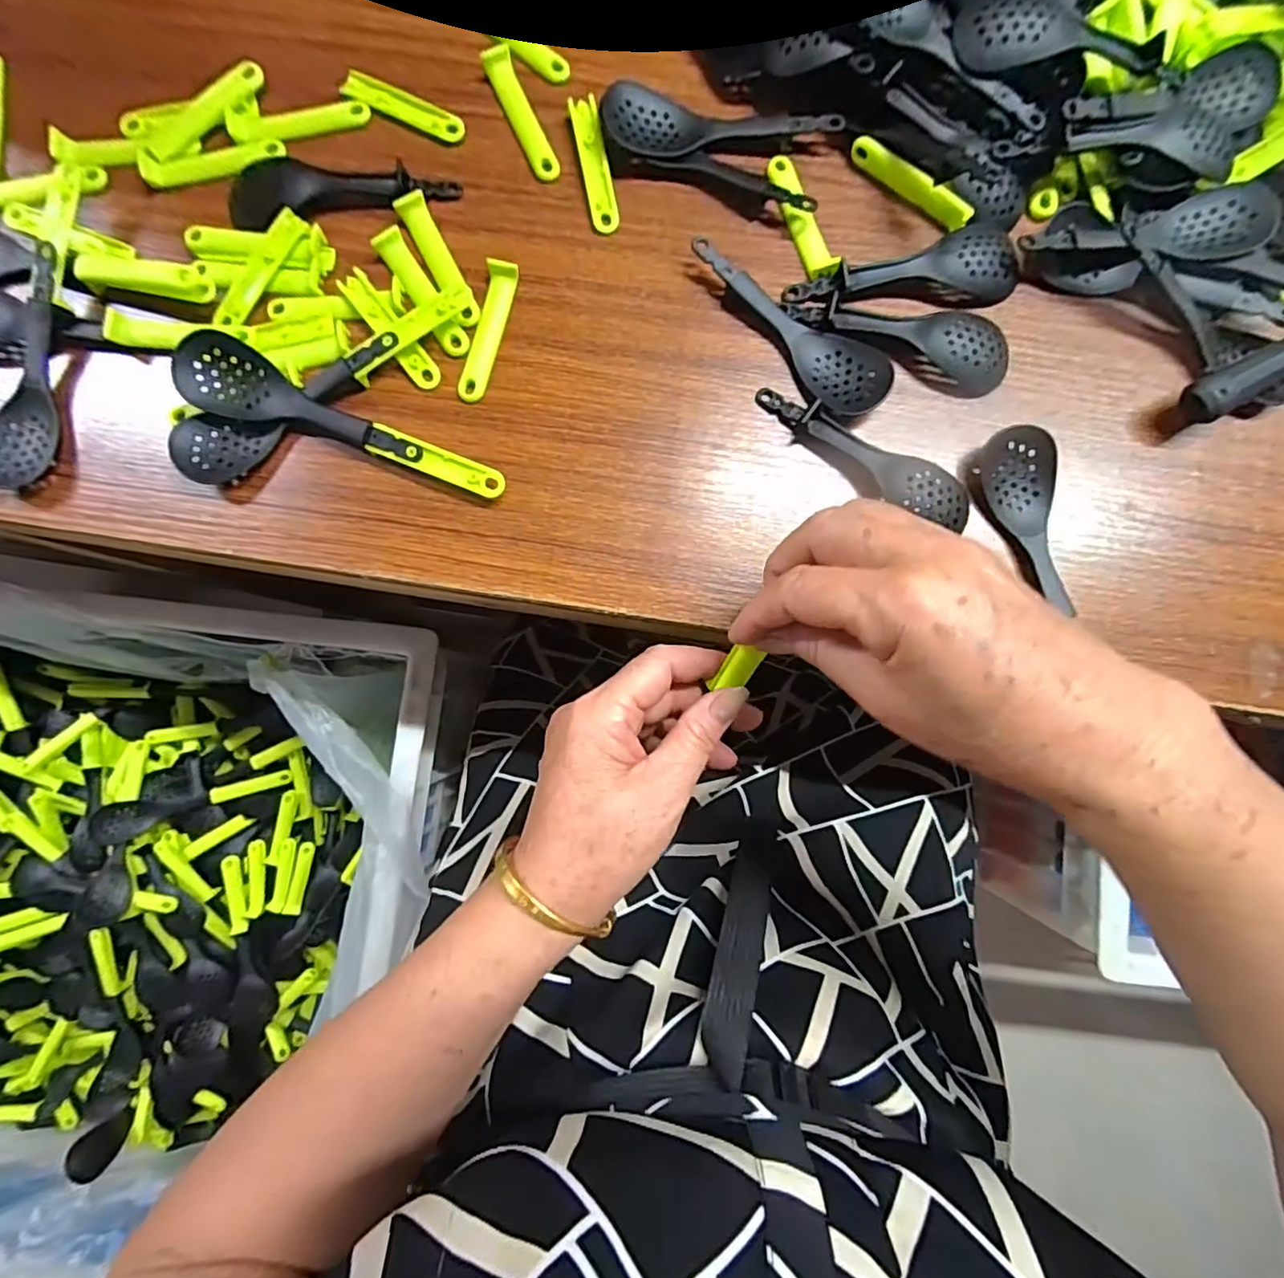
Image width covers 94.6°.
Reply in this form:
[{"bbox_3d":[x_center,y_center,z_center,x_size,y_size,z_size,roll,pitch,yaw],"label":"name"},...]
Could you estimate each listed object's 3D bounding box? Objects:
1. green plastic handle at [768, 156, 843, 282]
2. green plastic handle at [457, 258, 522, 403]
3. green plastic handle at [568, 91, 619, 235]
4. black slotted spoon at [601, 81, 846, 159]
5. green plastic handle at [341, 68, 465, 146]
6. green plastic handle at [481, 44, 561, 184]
[{"bbox_3d":[0.088,-0.234,0.328,0.014,0.010,0.076,-22,86,0],"label":"green plastic handle"},{"bbox_3d":[-0.085,-0.168,0.324,0.016,0.009,0.077,15,87,2],"label":"green plastic handle"},{"bbox_3d":[-0.027,-0.266,0.333,0.015,0.009,0.074,-11,86,0],"label":"green plastic handle"},{"bbox_3d":[0.044,-0.283,0.328,0.128,0.014,0.037,7,86,2],"label":"black slotted spoon"},{"bbox_3d":[-0.136,-0.304,0.339,0.074,0.005,0.017,26,87,3],"label":"green plastic handle"},{"bbox_3d":[-0.068,-0.296,0.335,0.016,0.008,0.078,-23,86,0],"label":"green plastic handle"}]

